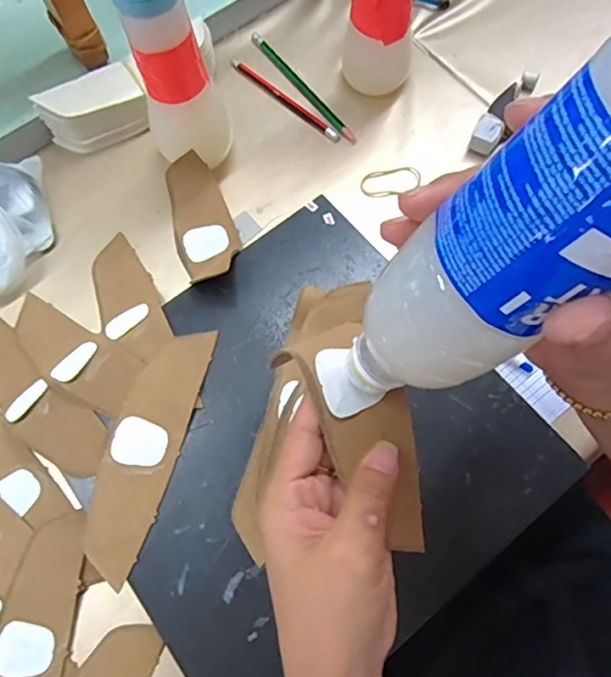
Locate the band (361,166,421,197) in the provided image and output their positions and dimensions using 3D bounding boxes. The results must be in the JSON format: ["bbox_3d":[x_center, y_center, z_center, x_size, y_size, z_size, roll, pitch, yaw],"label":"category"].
[{"bbox_3d":[0.080,-0.146,0.497,0.056,0.004,0.027,-15,71,-4],"label":"band"}]

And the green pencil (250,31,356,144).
[{"bbox_3d":[-0.004,-0.253,0.537,0.010,0.004,0.169,-35,74,-10],"label":"green pencil"}]

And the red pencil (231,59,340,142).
[{"bbox_3d":[-0.021,-0.237,0.529,0.142,0.004,0.010,42,77,14],"label":"red pencil"}]

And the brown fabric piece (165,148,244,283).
[{"bbox_3d":[-0.094,-0.107,0.477,0.056,0.028,0.113,-21,72,-6],"label":"brown fabric piece"}]

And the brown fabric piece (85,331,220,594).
[{"bbox_3d":[-0.118,0.079,0.400,0.051,0.004,0.183,16,73,4],"label":"brown fabric piece"}]

